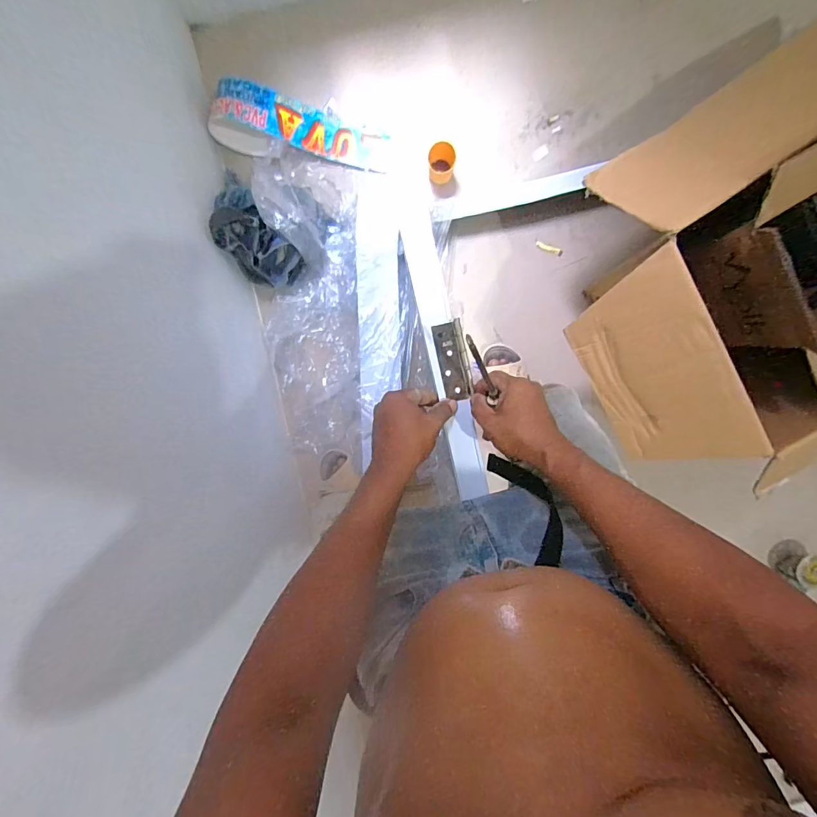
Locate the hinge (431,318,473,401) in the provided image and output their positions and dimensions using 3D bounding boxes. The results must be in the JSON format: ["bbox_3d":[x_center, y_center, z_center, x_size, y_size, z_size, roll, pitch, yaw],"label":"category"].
[{"bbox_3d":[0.054,-0.057,0.512,0.035,0.009,0.092,-12,97,2],"label":"hinge"}]

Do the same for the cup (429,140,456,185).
[{"bbox_3d":[0.075,-0.559,0.980,0.058,0.083,0.063,0,100,0],"label":"cup"}]

